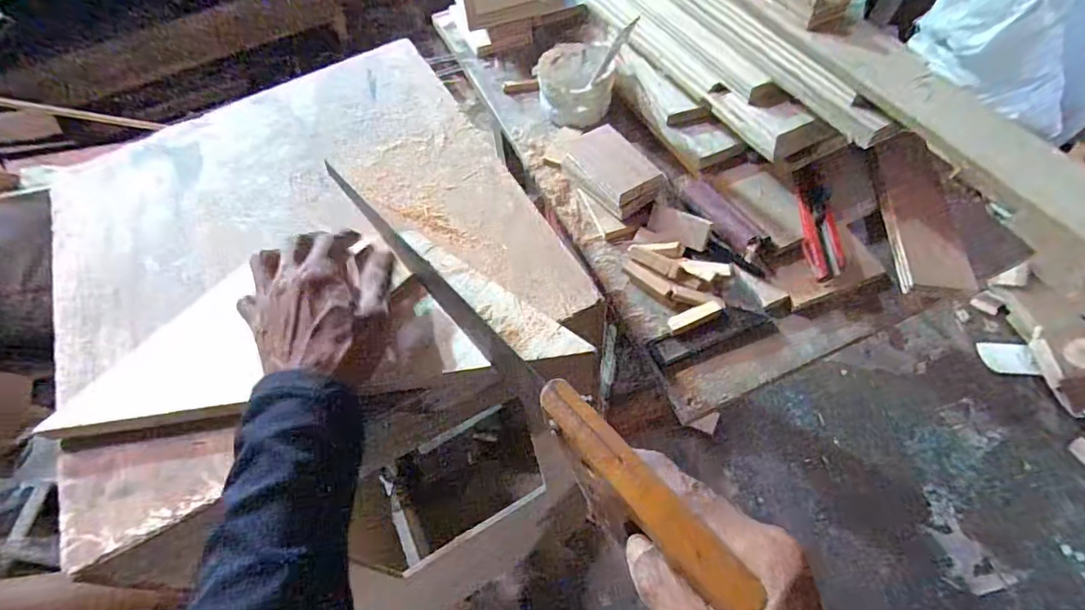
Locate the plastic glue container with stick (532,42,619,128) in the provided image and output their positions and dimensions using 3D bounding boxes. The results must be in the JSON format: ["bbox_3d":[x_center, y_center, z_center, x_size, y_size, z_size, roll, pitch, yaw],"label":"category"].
[{"bbox_3d":[0.039,-0.264,0.617,0.090,0.055,0.101,6,59,8],"label":"plastic glue container with stick"}]

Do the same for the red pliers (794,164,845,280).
[{"bbox_3d":[0.259,-0.077,0.487,0.029,0.023,0.119,3,59,6],"label":"red pliers"}]

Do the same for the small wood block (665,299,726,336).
[{"bbox_3d":[0.140,0.010,0.475,0.056,0.012,0.015,-23,60,-9],"label":"small wood block"}]

